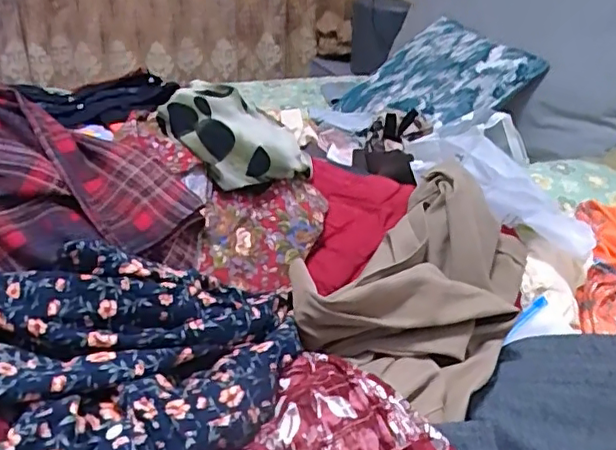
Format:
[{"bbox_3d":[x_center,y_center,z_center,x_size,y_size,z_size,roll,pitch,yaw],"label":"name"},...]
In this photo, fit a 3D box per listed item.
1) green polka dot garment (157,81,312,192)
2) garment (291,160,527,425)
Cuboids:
[{"bbox_3d":[-0.090,-0.114,0.769,0.185,0.083,0.193,3,29,0],"label":"green polka dot garment"},{"bbox_3d":[0.133,0.041,0.665,0.199,0.094,0.308,18,32,26],"label":"garment"}]

